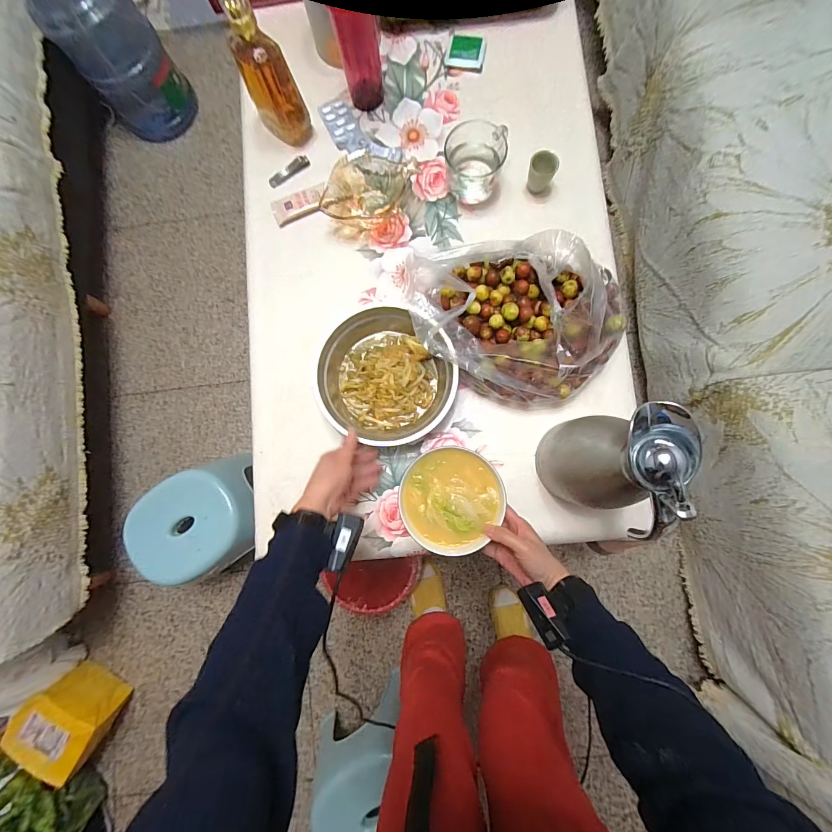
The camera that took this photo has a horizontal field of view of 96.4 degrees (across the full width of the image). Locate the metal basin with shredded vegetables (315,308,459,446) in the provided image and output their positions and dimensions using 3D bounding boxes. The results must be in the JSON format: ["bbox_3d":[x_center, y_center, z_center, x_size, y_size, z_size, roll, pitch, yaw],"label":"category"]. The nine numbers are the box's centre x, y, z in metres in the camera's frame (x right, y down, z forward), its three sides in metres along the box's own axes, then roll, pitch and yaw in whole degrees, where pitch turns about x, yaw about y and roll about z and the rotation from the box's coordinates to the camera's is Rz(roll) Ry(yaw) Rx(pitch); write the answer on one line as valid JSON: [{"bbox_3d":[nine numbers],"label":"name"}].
[{"bbox_3d":[-0.051,-0.055,0.596,0.194,0.063,0.211,0,86,2],"label":"metal basin with shredded vegetables"}]

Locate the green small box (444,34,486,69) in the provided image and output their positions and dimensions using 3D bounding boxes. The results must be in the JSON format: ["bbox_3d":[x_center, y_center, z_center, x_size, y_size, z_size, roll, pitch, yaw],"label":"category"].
[{"bbox_3d":[0.084,-0.621,0.635,0.063,0.014,0.048,13,86,3],"label":"green small box"}]

